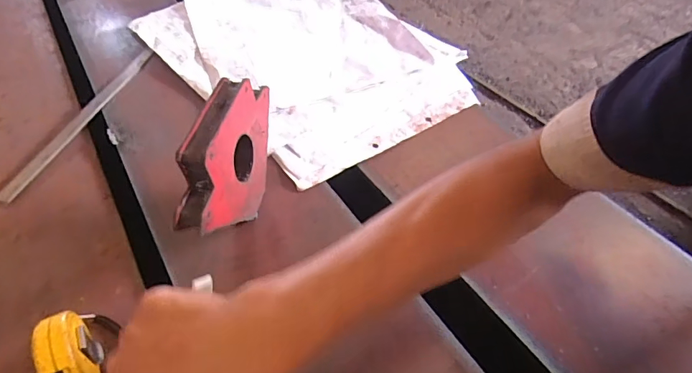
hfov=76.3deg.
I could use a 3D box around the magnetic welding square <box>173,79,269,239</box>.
[{"bbox_3d":[-0.107,-0.020,0.413,0.031,0.119,0.163,8,51,9],"label":"magnetic welding square"}]

